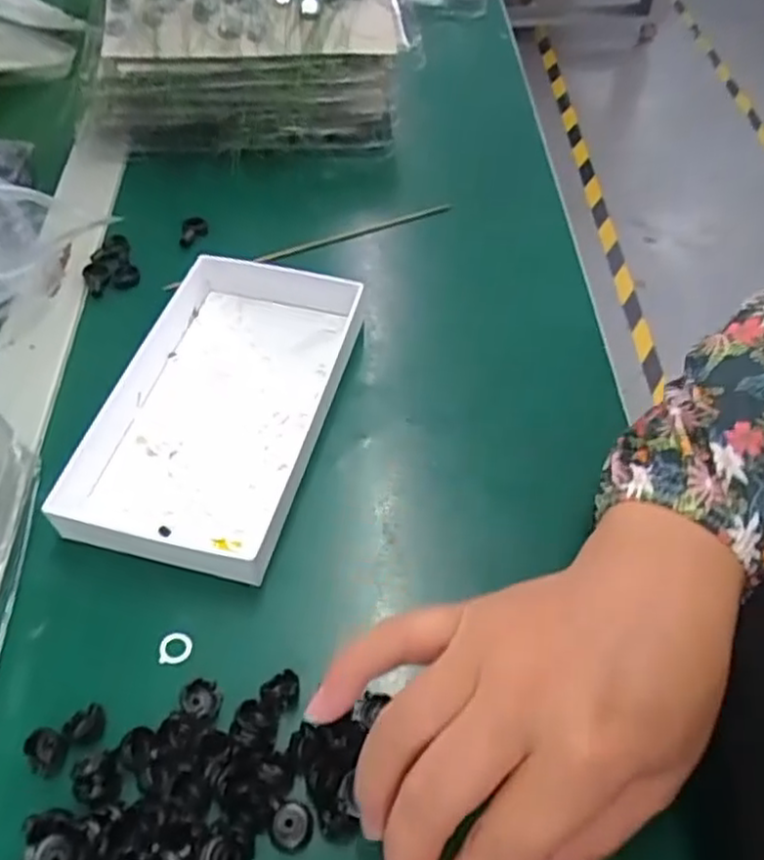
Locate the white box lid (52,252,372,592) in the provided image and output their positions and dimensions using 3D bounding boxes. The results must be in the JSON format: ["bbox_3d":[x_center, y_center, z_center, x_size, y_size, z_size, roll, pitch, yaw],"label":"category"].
[{"bbox_3d":[-0.086,-0.017,0.365,0.116,0.024,0.173,12,54,7],"label":"white box lid"}]

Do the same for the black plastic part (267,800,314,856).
[{"bbox_3d":[-0.033,0.142,0.257,0.016,0.007,0.016,1,54,-1],"label":"black plastic part"}]

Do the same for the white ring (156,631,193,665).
[{"bbox_3d":[-0.087,0.091,0.300,0.013,0.004,0.013,1,54,-1],"label":"white ring"}]

